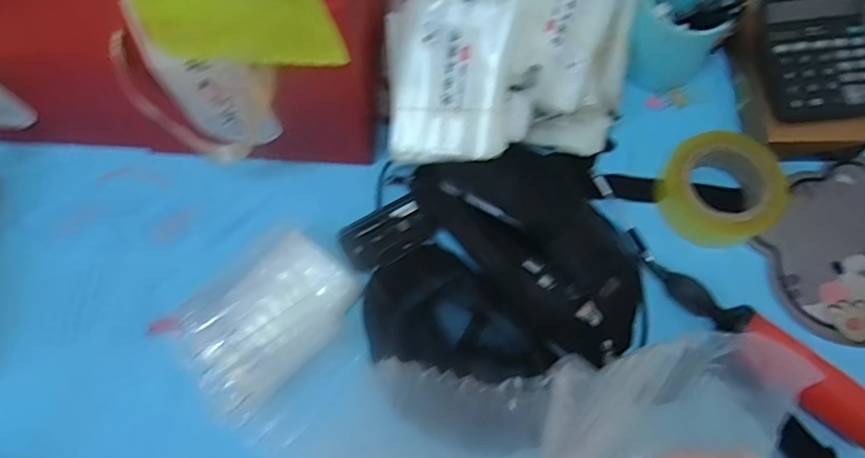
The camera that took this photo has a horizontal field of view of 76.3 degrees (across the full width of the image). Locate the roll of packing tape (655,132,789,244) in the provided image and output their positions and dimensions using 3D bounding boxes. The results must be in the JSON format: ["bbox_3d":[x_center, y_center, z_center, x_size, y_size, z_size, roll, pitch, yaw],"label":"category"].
[{"bbox_3d":[0.312,-0.044,0.596,0.115,0.051,0.115,0,70,0],"label":"roll of packing tape"}]

